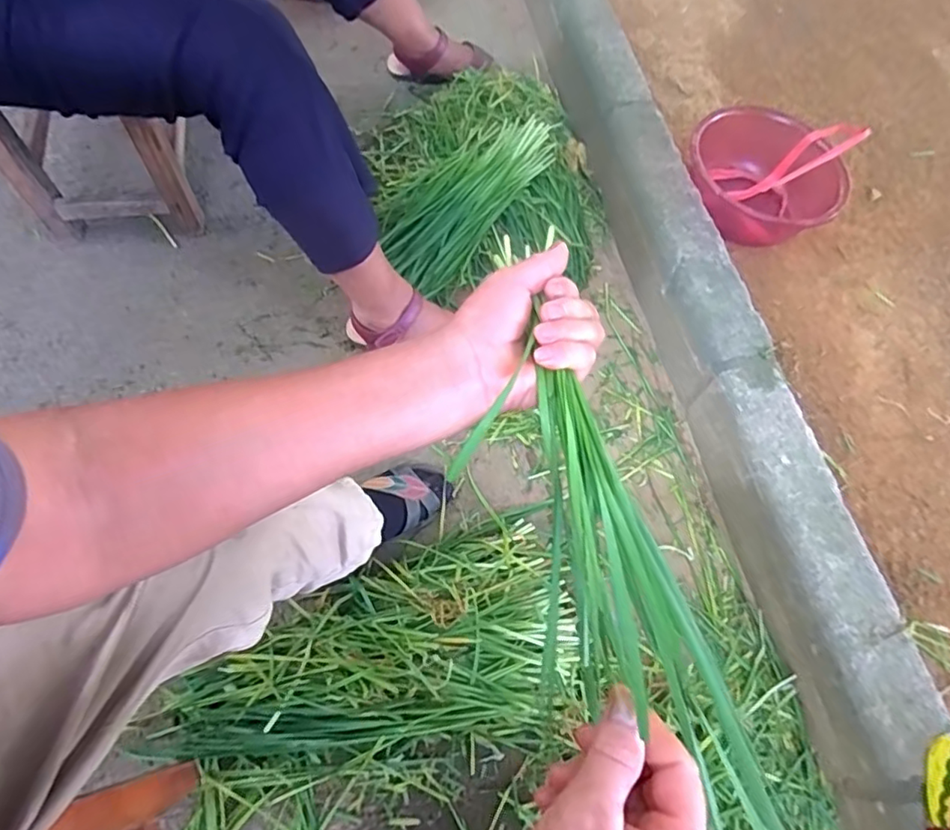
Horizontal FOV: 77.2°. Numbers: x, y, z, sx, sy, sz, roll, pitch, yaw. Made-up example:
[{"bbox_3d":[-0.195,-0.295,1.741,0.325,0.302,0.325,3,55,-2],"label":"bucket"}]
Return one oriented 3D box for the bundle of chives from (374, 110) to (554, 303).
[{"bbox_3d":[-0.008,-0.368,1.002,0.137,0.038,0.350,39,83,14],"label":"bundle of chives"}]

